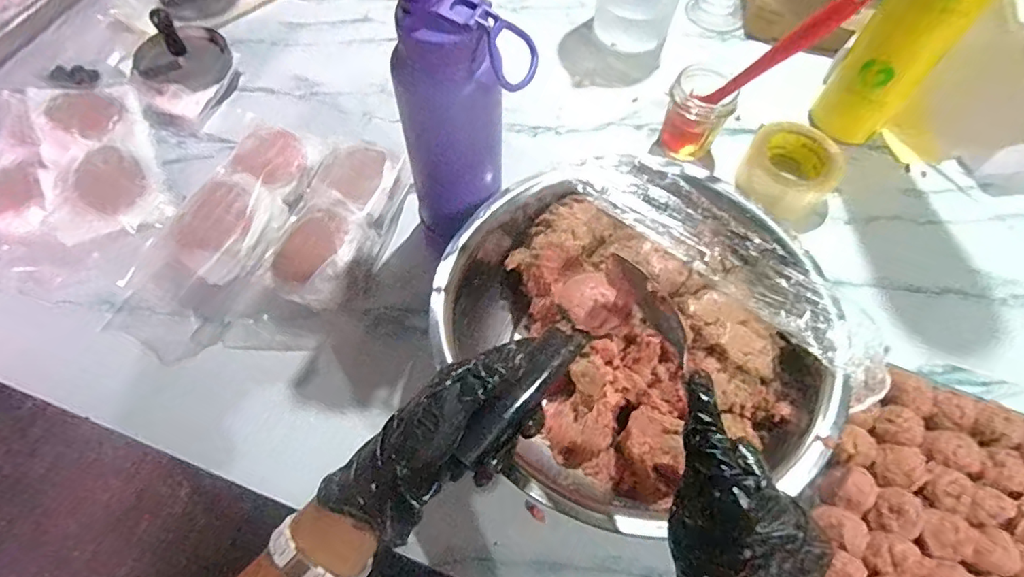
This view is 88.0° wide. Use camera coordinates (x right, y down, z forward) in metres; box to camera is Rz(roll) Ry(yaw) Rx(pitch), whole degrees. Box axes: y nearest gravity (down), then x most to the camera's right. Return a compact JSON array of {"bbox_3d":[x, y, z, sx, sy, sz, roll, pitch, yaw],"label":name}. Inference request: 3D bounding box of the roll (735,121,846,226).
[{"bbox_3d":[0.336,-0.140,0.640,0.114,0.052,0.102,39,67,18],"label":"roll"}]

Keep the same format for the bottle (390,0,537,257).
[{"bbox_3d":[-0.043,-0.127,0.490,0.087,0.301,0.090,-35,67,-19],"label":"bottle"}]

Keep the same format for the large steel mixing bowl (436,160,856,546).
[{"bbox_3d":[0.105,0.035,0.509,0.314,0.110,0.339,1,62,-1],"label":"large steel mixing bowl"}]

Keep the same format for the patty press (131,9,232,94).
[{"bbox_3d":[-0.431,-0.309,0.686,0.115,0.064,0.102,-31,67,-17],"label":"patty press"}]

